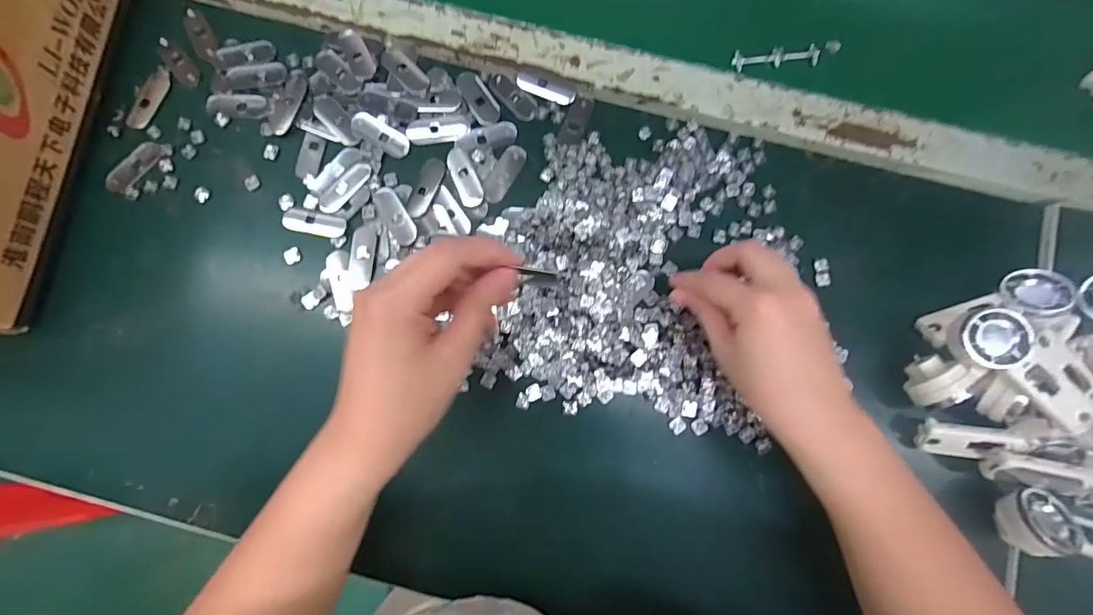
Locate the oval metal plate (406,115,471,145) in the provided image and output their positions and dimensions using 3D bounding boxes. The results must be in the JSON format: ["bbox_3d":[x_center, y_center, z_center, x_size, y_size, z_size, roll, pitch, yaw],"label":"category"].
[{"bbox_3d":[-0.088,-0.146,0.380,0.051,0.004,0.021,-11,82,-2],"label":"oval metal plate"}]

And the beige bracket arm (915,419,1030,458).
[{"bbox_3d":[0.301,0.094,0.331,0.061,0.020,0.025,-2,81,19],"label":"beige bracket arm"}]

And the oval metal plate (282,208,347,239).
[{"bbox_3d":[-0.185,-0.067,0.368,0.049,0.004,0.019,12,82,1],"label":"oval metal plate"}]

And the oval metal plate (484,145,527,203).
[{"bbox_3d":[-0.034,-0.107,0.370,0.018,0.004,0.051,31,83,3],"label":"oval metal plate"}]

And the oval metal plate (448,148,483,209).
[{"bbox_3d":[-0.065,-0.104,0.369,0.018,0.004,0.051,-22,83,-4],"label":"oval metal plate"}]

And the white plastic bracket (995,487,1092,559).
[{"bbox_3d":[0.363,0.153,0.314,0.100,0.023,0.041,15,82,1],"label":"white plastic bracket"}]

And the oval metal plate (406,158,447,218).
[{"bbox_3d":[-0.096,-0.096,0.368,0.017,0.004,0.051,23,82,2],"label":"oval metal plate"}]

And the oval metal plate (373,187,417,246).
[{"bbox_3d":[-0.118,-0.072,0.364,0.020,0.004,0.050,-30,83,-5],"label":"oval metal plate"}]

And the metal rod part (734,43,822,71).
[{"bbox_3d":[0.198,-0.214,0.398,0.075,0.009,0.016,-6,82,-2],"label":"metal rod part"}]

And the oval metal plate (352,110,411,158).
[{"bbox_3d":[-0.135,-0.141,0.378,0.052,0.004,0.021,31,83,3],"label":"oval metal plate"}]

